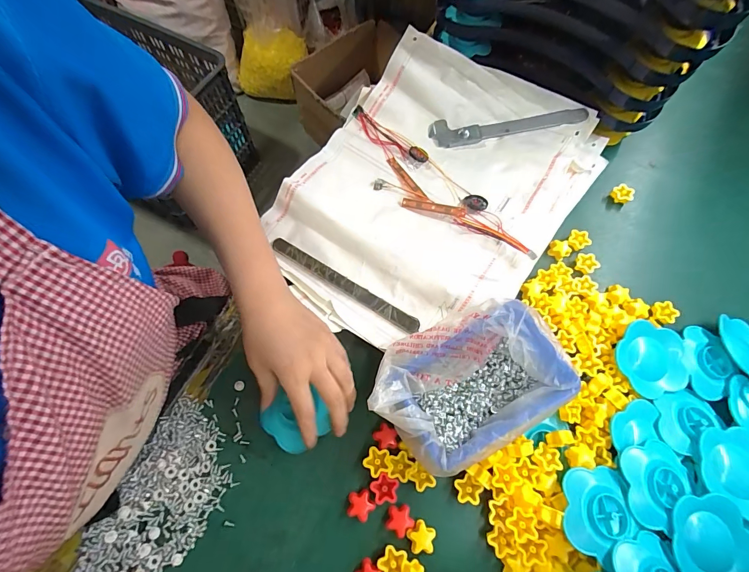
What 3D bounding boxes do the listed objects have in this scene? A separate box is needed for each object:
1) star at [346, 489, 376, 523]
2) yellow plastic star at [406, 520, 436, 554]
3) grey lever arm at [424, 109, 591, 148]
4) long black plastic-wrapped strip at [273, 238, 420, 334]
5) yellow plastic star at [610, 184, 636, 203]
[{"bbox_3d":[-0.013,0.211,0.346,0.026,0.012,0.026,2,65,0],"label":"star"},{"bbox_3d":[0.044,0.235,0.337,0.026,0.006,0.025,0,65,-1],"label":"yellow plastic star"},{"bbox_3d":[0.190,-0.229,0.511,0.217,0.018,0.034,-7,65,-4],"label":"grey lever arm"},{"bbox_3d":[-0.036,-0.003,0.427,0.199,0.006,0.018,31,76,11],"label":"long black plastic-wrapped strip"},{"bbox_3d":[0.340,-0.125,0.496,0.020,0.021,0.026,-40,71,-17],"label":"yellow plastic star"}]

